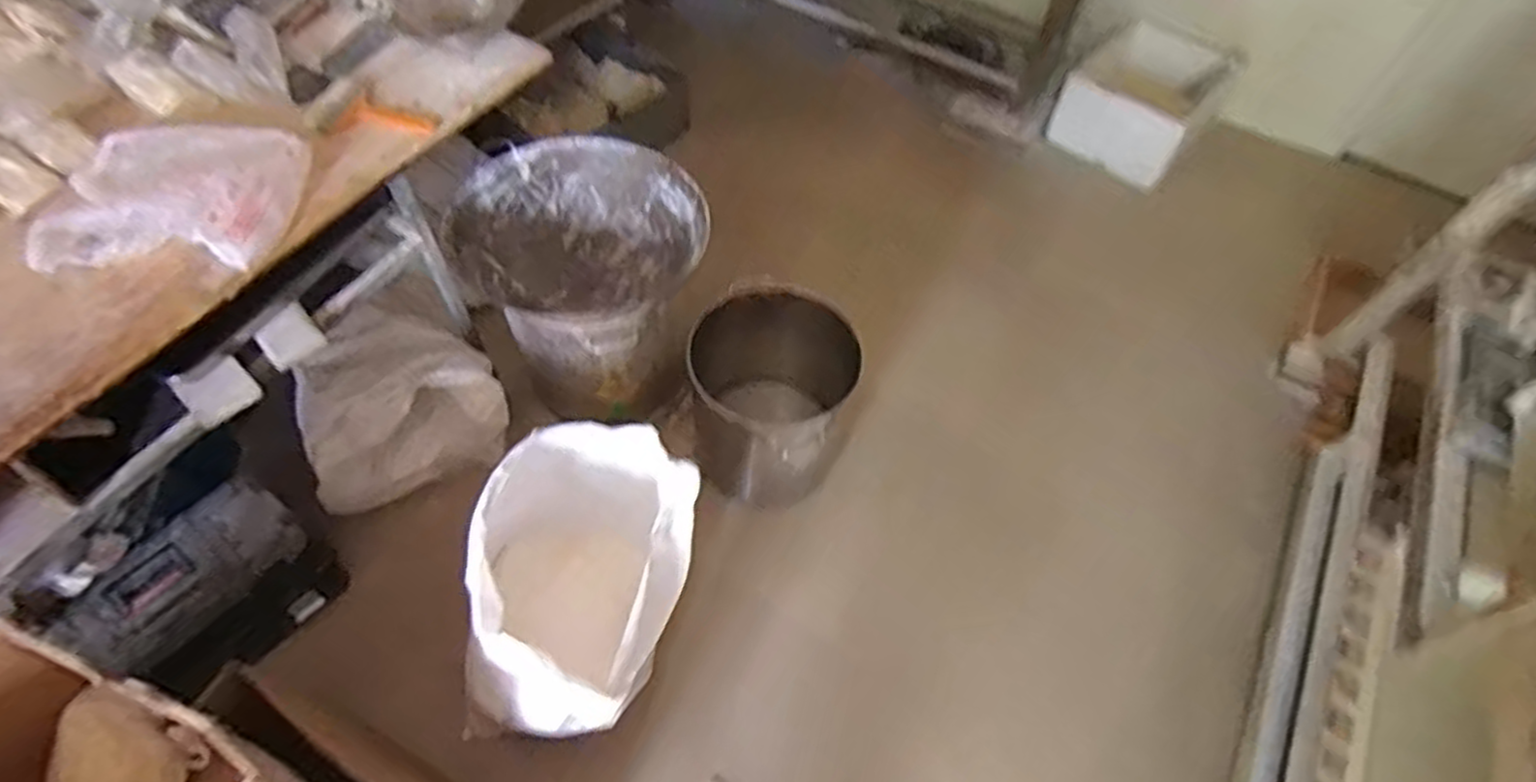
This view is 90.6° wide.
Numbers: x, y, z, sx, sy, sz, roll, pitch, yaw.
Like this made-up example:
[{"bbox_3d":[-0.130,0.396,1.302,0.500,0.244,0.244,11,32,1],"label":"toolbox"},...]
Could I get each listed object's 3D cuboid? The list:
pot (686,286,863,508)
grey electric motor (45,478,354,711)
[{"bbox_3d":[-0.003,0.022,1.619,0.335,0.383,0.301,33,59,17],"label":"pot"},{"bbox_3d":[-1.005,0.369,1.389,0.231,0.200,0.347,28,58,14],"label":"grey electric motor"}]

